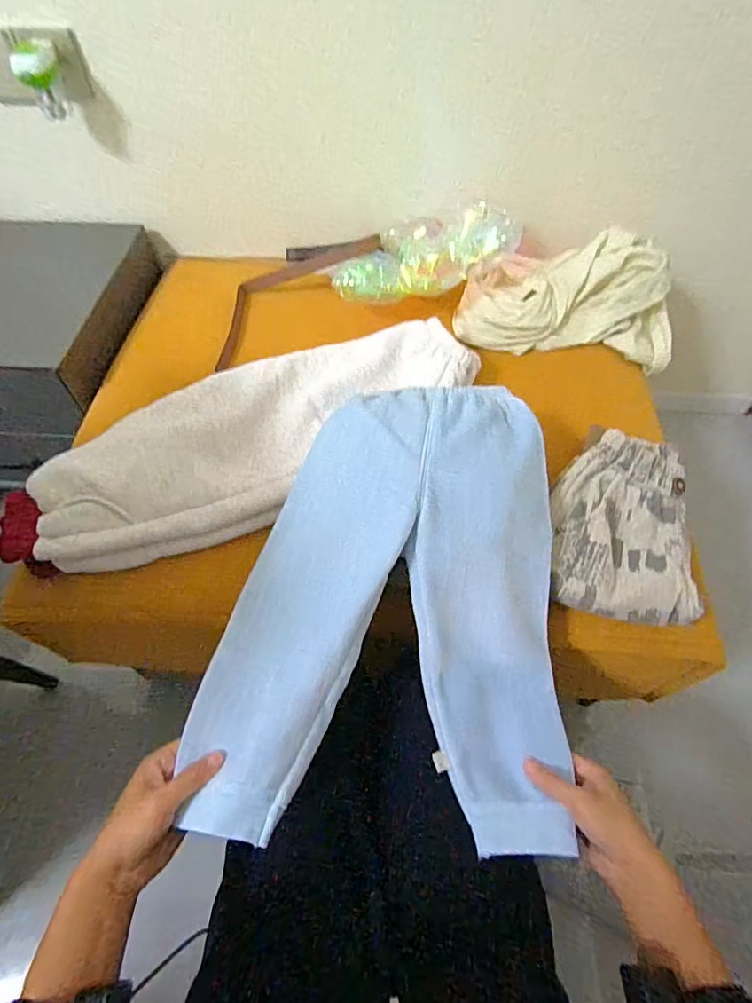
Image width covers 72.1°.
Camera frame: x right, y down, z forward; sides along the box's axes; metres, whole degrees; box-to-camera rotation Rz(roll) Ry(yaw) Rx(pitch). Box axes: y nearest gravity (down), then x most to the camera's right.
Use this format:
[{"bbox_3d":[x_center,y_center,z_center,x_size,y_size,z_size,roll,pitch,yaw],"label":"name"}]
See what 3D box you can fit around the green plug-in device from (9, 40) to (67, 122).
[{"bbox_3d":[-0.485,-0.611,0.757,0.065,0.082,0.072,-20,59,-13],"label":"green plug-in device"}]

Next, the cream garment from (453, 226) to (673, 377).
[{"bbox_3d":[0.307,-0.324,0.816,0.336,0.122,0.184,10,57,6],"label":"cream garment"}]

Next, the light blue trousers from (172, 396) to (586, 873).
[{"bbox_3d":[0.017,0.076,0.517,0.326,0.118,0.435,2,57,1],"label":"light blue trousers"}]

